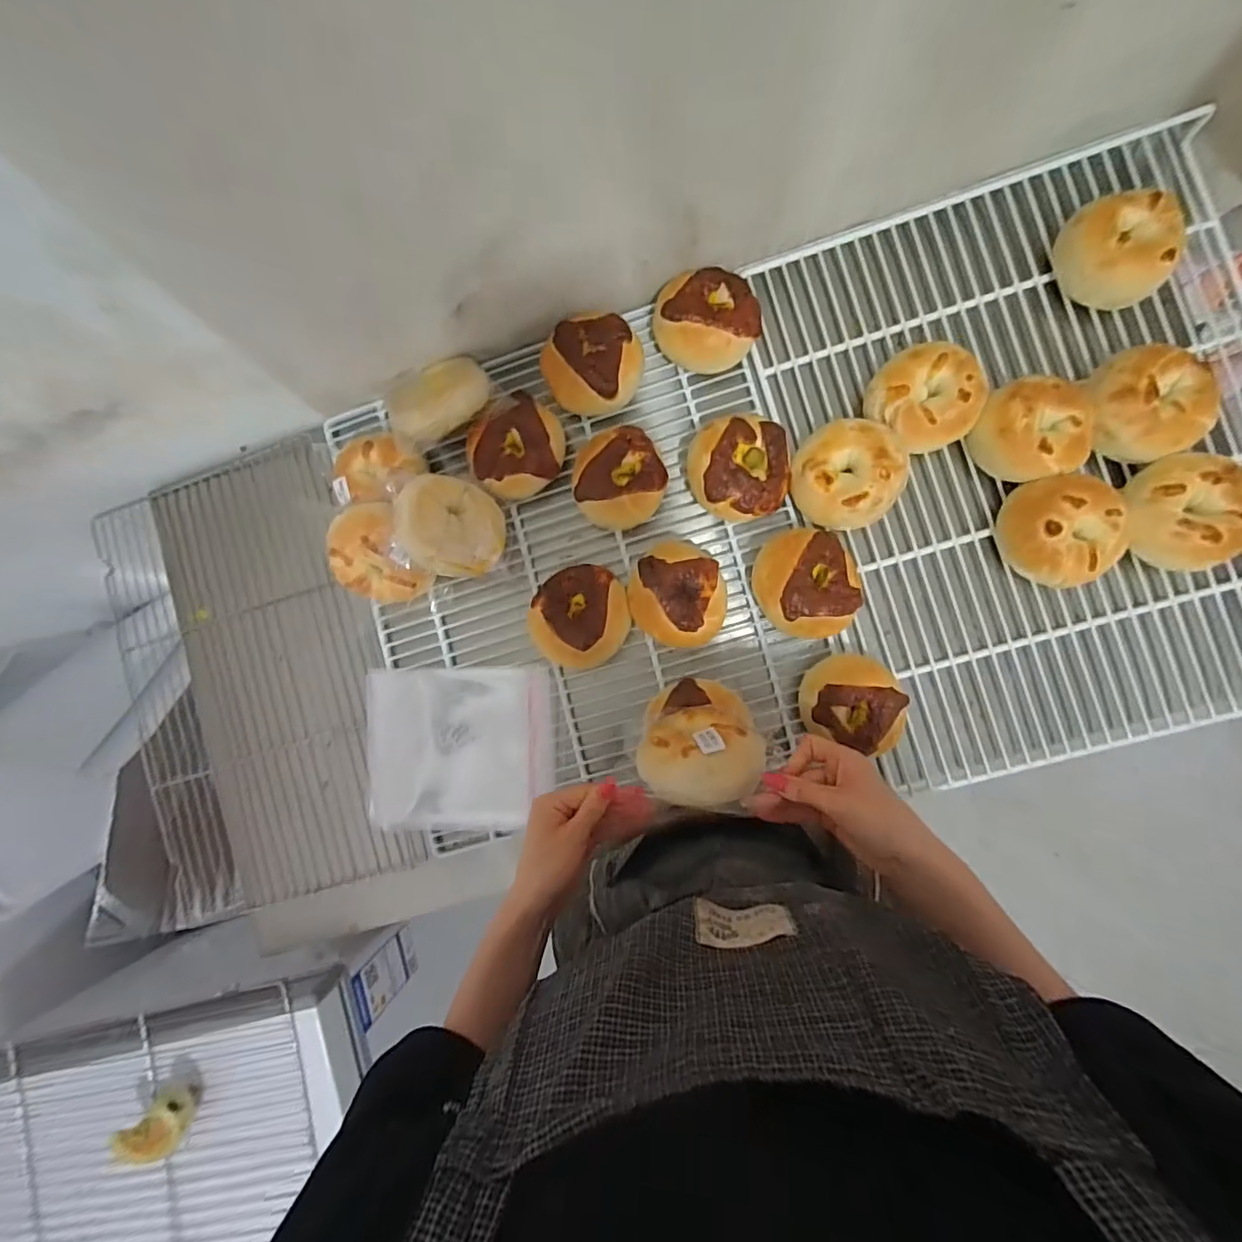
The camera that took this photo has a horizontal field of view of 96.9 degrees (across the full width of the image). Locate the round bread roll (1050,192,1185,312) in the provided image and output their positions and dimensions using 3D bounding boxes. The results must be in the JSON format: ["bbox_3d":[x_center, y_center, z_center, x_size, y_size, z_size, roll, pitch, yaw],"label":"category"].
[{"bbox_3d":[0.498,-0.377,0.556,0.091,0.059,0.098,0,88,6],"label":"round bread roll"}]

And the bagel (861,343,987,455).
[{"bbox_3d":[0.317,-0.232,0.576,0.104,0.055,0.108,0,88,6],"label":"bagel"}]

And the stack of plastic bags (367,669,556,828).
[{"bbox_3d":[-0.186,0.147,0.635,0.216,0.020,0.182,-2,88,6],"label":"stack of plastic bags"}]

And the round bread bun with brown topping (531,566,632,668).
[{"bbox_3d":[-0.044,-0.006,0.602,0.104,0.051,0.108,0,88,6],"label":"round bread bun with brown topping"}]

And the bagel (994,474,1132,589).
[{"bbox_3d":[0.446,-0.091,0.560,0.099,0.057,0.108,0,88,6],"label":"bagel"}]

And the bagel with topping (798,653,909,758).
[{"bbox_3d":[0.238,0.087,0.575,0.102,0.058,0.099,18,90,7],"label":"bagel with topping"}]

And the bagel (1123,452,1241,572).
[{"bbox_3d":[0.557,-0.106,0.545,0.107,0.057,0.114,-17,87,6],"label":"bagel"}]

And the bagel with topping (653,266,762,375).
[{"bbox_3d":[0.091,-0.326,0.596,0.096,0.063,0.103,0,88,6],"label":"bagel with topping"}]

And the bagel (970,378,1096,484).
[{"bbox_3d":[0.421,-0.194,0.563,0.097,0.054,0.097,0,88,6],"label":"bagel"}]

